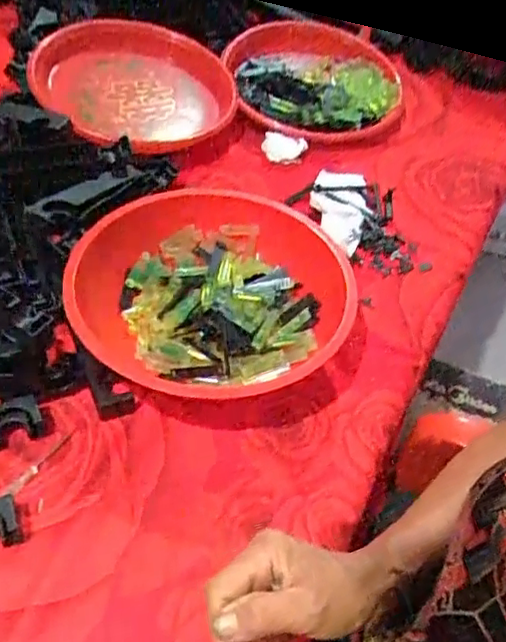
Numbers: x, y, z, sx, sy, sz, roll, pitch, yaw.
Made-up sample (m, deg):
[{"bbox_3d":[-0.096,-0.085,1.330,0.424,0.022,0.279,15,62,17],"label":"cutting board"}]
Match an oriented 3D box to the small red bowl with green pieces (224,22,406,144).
[{"bbox_3d":[0.077,-0.323,0.837,0.226,0.058,0.223,3,49,-3],"label":"small red bowl with green pieces"}]

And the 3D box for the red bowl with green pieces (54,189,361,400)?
[{"bbox_3d":[-0.034,-0.027,0.573,0.236,0.073,0.220,3,49,-3],"label":"red bowl with green pieces"}]

